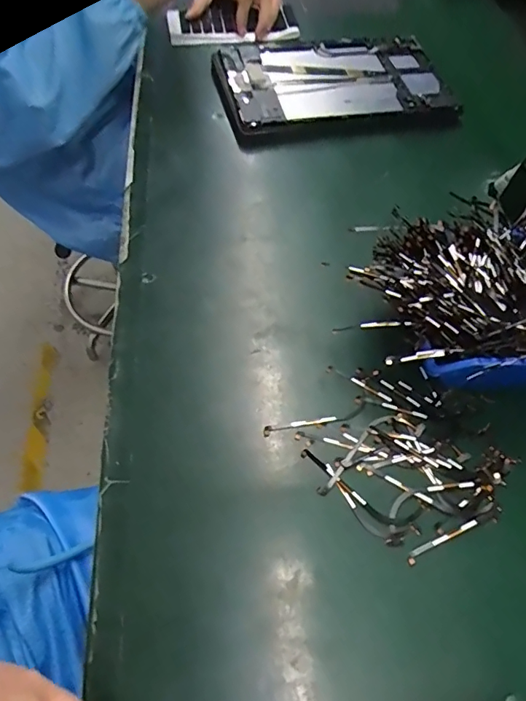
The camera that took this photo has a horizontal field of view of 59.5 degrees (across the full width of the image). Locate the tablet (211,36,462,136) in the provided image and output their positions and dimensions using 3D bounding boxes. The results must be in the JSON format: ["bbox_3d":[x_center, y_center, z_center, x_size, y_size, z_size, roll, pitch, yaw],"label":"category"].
[{"bbox_3d":[0.082,-0.320,0.547,0.261,0.023,0.180,-8,60,-9],"label":"tablet"}]

